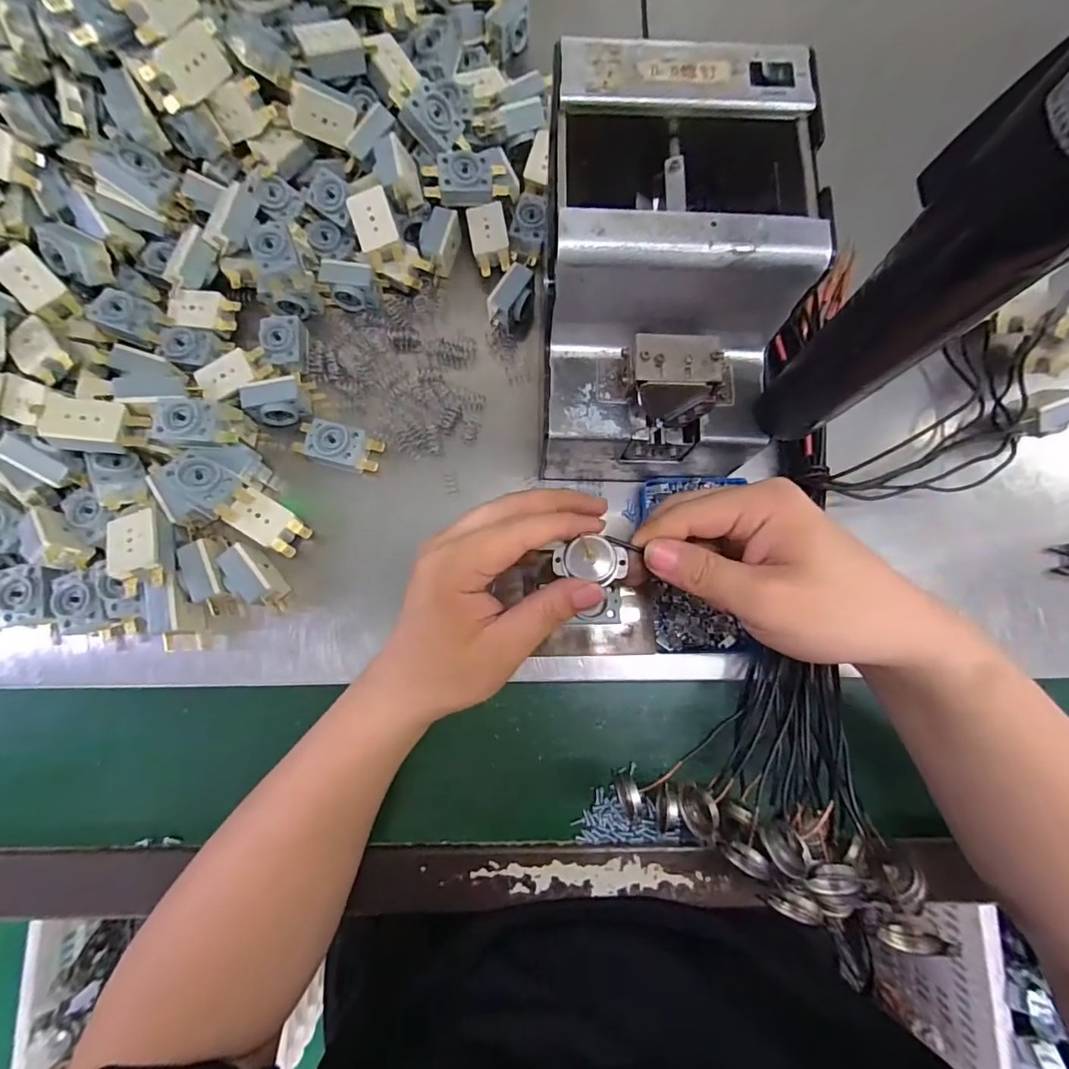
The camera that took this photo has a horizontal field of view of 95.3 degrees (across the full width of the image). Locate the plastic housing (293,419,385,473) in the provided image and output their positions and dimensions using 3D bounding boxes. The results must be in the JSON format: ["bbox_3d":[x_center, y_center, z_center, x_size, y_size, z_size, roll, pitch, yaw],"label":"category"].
[{"bbox_3d":[-0.132,-0.058,0.330,0.055,0.020,0.027,15,80,2],"label":"plastic housing"}]

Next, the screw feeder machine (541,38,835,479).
[{"bbox_3d":[0.069,-0.133,0.281,0.122,0.149,0.175,1,80,-1],"label":"screw feeder machine"}]

